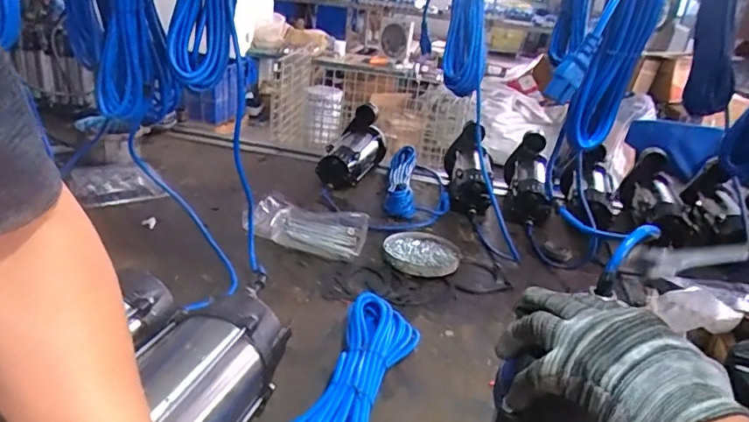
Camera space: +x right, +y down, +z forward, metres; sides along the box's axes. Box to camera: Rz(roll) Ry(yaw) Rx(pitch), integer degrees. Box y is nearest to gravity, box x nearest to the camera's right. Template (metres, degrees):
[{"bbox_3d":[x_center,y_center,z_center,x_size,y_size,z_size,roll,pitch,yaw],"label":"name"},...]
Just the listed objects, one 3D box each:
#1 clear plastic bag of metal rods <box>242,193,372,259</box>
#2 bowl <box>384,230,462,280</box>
[{"bbox_3d":[-0.139,0.032,1.054,0.241,0.035,0.130,13,25,15],"label":"clear plastic bag of metal rods"},{"bbox_3d":[0.088,0.079,1.023,0.138,0.024,0.150,5,24,-2],"label":"bowl"}]

